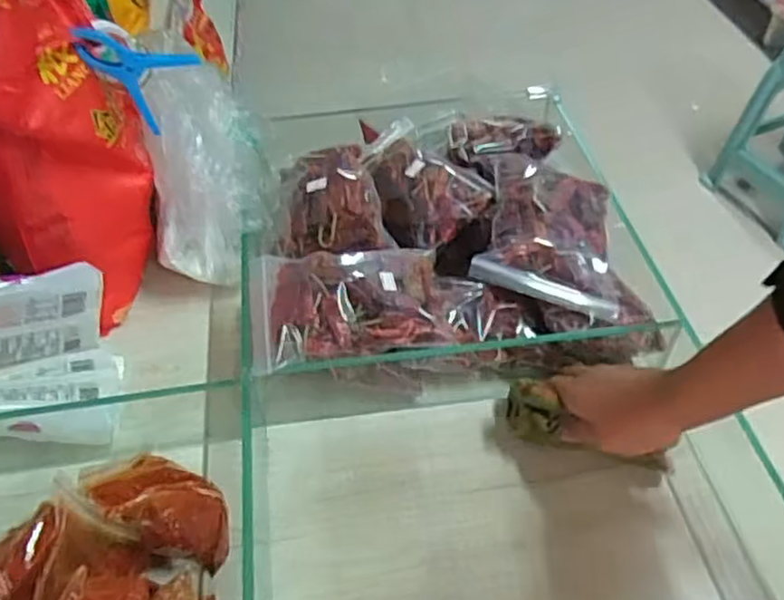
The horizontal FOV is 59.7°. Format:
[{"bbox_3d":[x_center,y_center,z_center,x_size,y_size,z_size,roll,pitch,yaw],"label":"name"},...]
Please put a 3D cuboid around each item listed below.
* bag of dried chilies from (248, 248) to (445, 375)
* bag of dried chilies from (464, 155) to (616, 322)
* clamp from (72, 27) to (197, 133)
[{"bbox_3d":[-0.042,-0.007,0.616,0.167,0.040,0.126,-7,46,-5],"label":"bag of dried chilies"},{"bbox_3d":[0.158,-0.072,0.665,0.129,0.048,0.166,11,47,11],"label":"bag of dried chilies"},{"bbox_3d":[-0.253,-0.212,0.663,0.109,0.081,0.021,9,21,-28],"label":"clamp"}]

